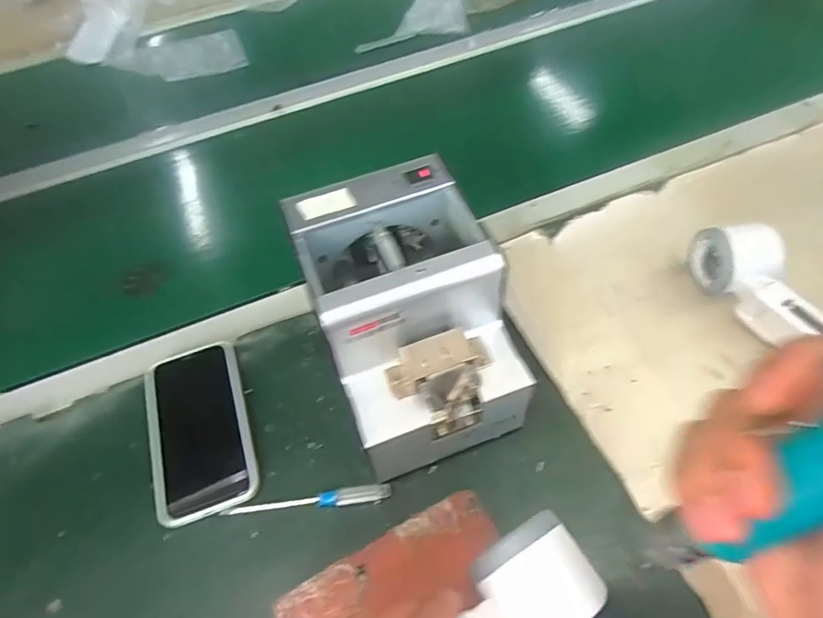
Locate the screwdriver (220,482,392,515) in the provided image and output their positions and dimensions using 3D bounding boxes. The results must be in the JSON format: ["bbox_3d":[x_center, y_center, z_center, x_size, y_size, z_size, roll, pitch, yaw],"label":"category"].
[{"bbox_3d":[-0.077,0.146,0.397,0.123,0.008,0.012,-11,54,0],"label":"screwdriver"}]

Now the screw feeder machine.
[{"bbox_3d":[-0.001,0.010,0.400,0.120,0.149,0.170,-20,54,-7],"label":"screw feeder machine"}]

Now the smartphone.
[{"bbox_3d":[-0.174,0.095,0.433,0.078,0.016,0.143,-19,54,-6],"label":"smartphone"}]

